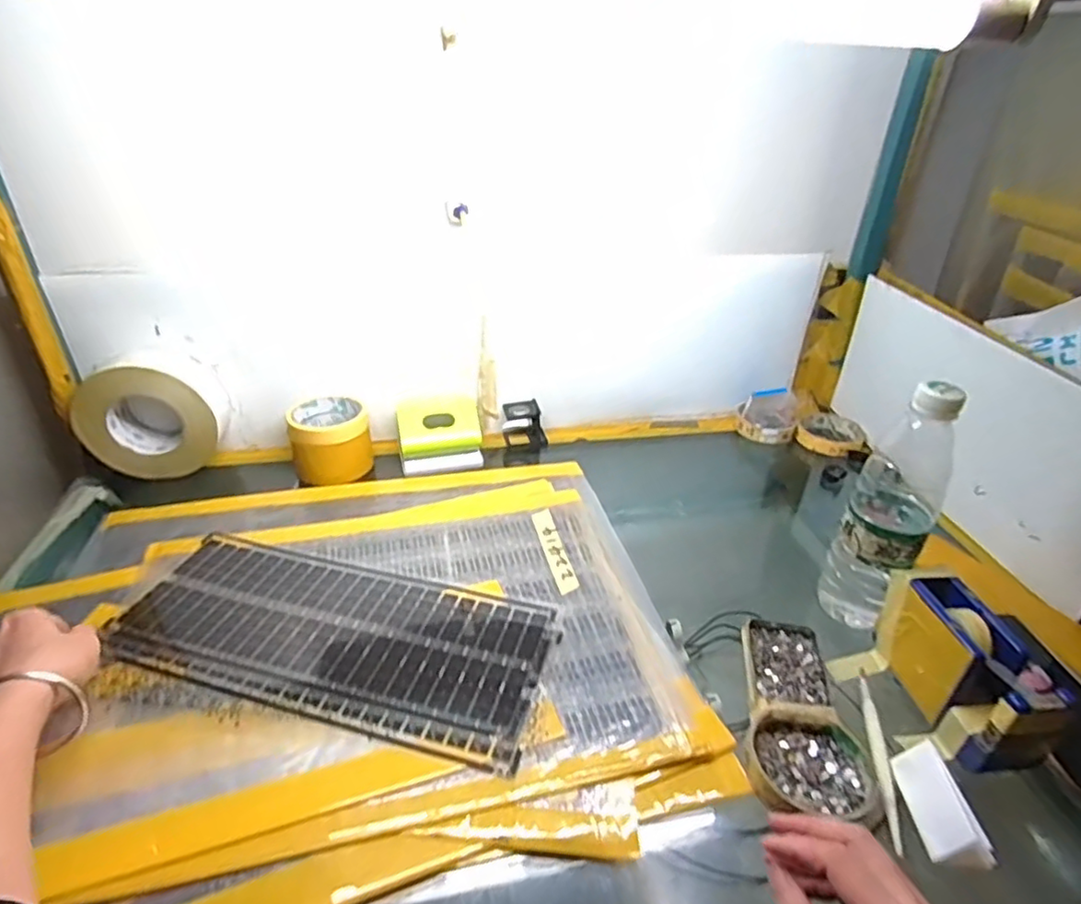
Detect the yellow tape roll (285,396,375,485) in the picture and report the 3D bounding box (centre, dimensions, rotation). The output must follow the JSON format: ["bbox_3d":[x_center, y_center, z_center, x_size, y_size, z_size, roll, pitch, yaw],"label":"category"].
[{"bbox_3d":[-0.252,-0.017,0.736,0.092,0.069,0.081,-12,34,-21],"label":"yellow tape roll"}]

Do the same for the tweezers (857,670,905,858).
[{"bbox_3d":[0.244,0.212,0.443,0.011,0.015,0.147,9,31,13],"label":"tweezers"}]

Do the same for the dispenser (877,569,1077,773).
[{"bbox_3d":[0.317,0.160,0.460,0.055,0.075,0.131,1,31,0],"label":"dispenser"}]

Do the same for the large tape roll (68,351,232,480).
[{"bbox_3d":[-0.442,-0.041,0.703,0.138,0.125,0.073,-3,32,-7],"label":"large tape roll"}]

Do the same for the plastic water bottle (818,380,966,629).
[{"bbox_3d":[0.294,0.050,0.516,0.061,0.230,0.061,23,37,31],"label":"plastic water bottle"}]

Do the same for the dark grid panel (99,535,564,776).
[{"bbox_3d":[-0.179,0.154,0.530,0.370,0.004,0.154,10,31,15],"label":"dark grid panel"}]

